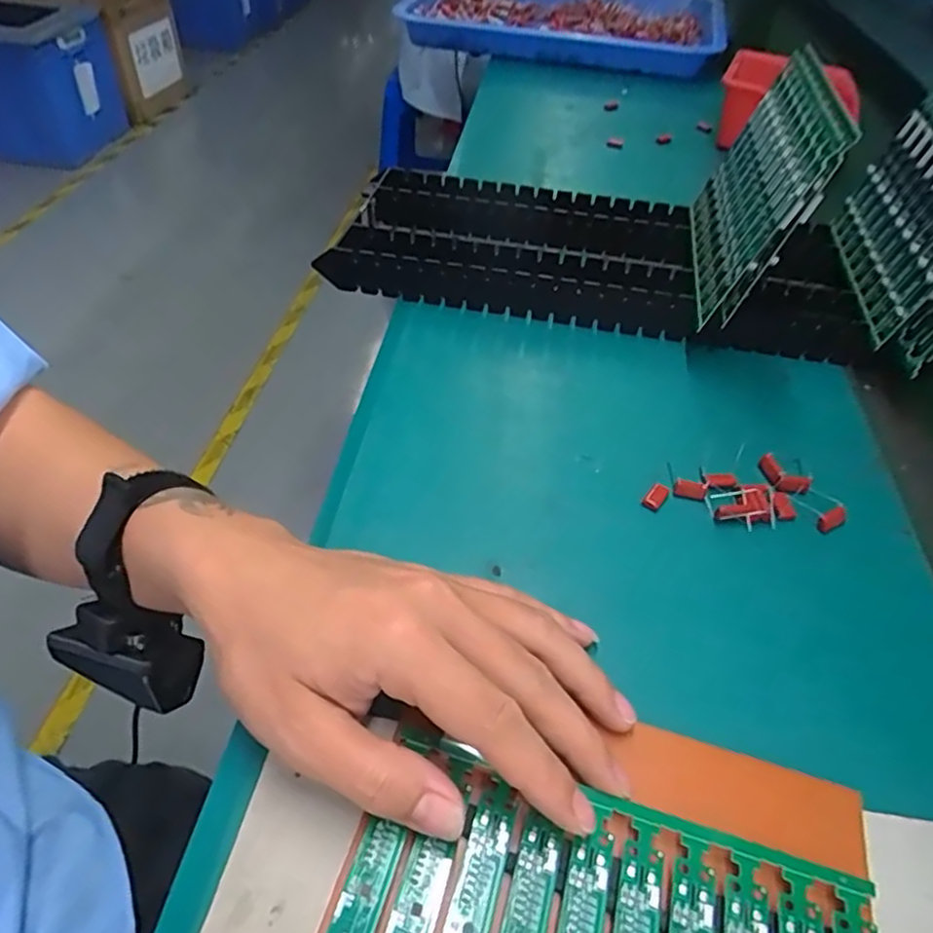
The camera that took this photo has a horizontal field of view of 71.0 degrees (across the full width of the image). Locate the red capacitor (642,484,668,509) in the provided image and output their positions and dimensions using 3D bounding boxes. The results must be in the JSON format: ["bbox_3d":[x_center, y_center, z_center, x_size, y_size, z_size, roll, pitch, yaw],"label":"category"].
[{"bbox_3d":[0.099,0.015,0.342,0.009,0.004,0.015,32,52,24],"label":"red capacitor"}]

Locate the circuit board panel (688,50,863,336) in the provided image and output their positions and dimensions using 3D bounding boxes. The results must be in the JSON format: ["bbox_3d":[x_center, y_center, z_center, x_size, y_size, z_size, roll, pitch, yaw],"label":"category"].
[{"bbox_3d":[0.188,-0.181,0.420,0.018,0.124,0.166,23,48,-9],"label":"circuit board panel"}]

